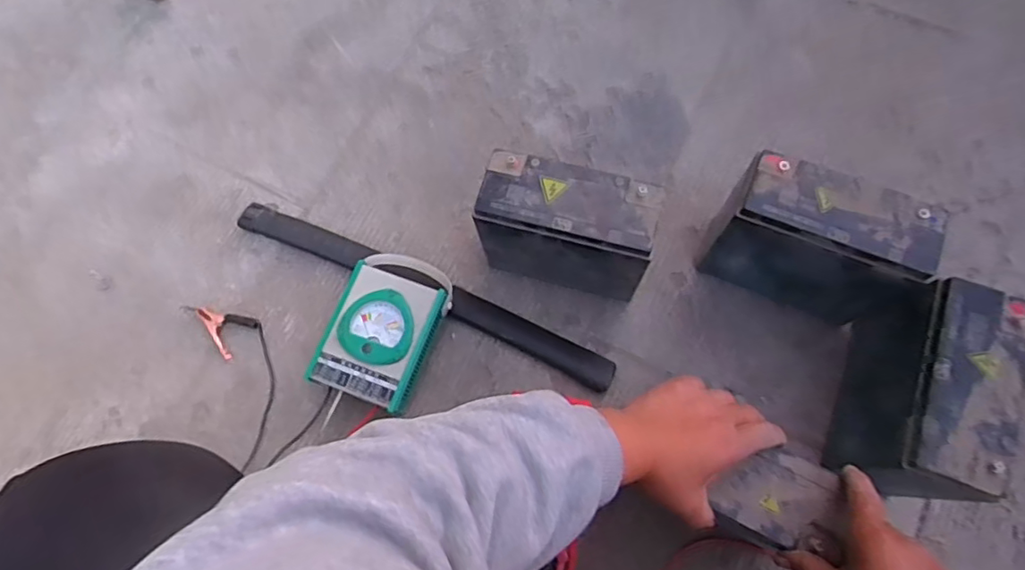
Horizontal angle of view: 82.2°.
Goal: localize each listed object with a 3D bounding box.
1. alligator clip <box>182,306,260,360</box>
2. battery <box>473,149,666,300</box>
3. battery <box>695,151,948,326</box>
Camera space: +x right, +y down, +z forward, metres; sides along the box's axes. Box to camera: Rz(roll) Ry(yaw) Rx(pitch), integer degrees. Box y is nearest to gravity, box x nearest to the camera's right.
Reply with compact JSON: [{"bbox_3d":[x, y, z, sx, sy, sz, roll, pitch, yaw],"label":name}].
[{"bbox_3d":[-0.351,0.044,0.704,0.082,0.015,0.055,36,77,11],"label":"alligator clip"},{"bbox_3d":[0.057,-0.057,0.620,0.178,0.142,0.077,13,74,7],"label":"battery"},{"bbox_3d":[0.308,-0.036,0.620,0.185,0.180,0.083,24,75,8],"label":"battery"}]

